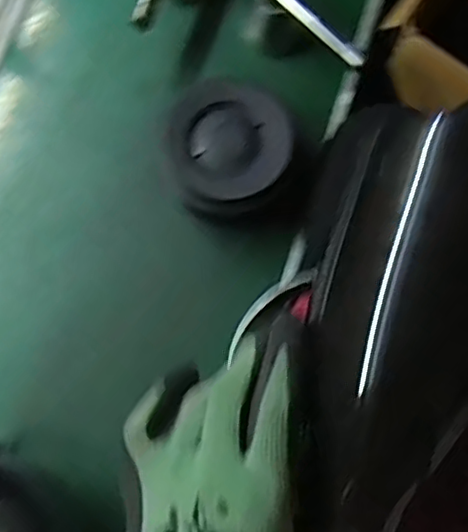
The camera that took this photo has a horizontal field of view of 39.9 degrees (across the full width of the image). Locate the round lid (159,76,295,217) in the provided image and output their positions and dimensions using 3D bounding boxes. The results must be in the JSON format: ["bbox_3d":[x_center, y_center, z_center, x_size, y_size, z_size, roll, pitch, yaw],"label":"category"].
[{"bbox_3d":[-0.006,-0.102,0.548,0.100,0.031,0.113,36,80,8],"label":"round lid"}]

